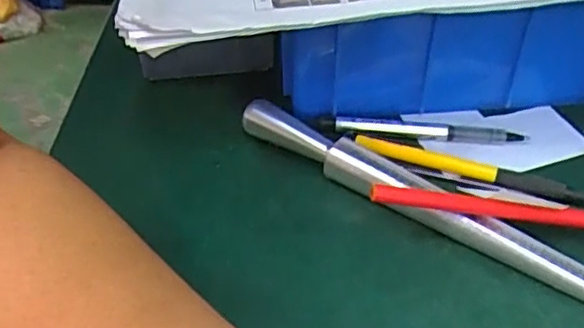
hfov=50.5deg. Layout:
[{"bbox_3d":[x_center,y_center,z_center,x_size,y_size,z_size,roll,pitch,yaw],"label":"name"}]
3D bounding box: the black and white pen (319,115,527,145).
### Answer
[{"bbox_3d":[0.076,-0.021,0.367,0.117,0.007,0.014,4,42,5],"label":"black and white pen"}]

